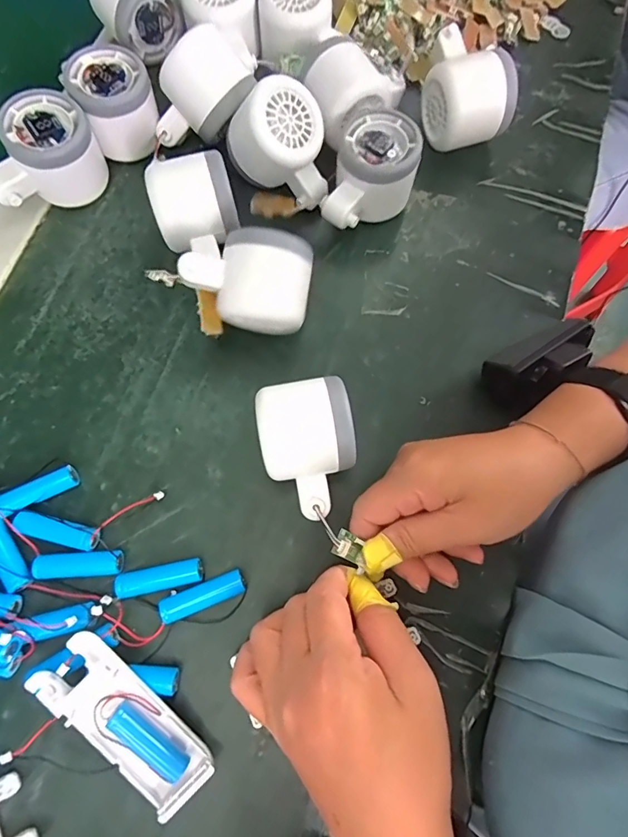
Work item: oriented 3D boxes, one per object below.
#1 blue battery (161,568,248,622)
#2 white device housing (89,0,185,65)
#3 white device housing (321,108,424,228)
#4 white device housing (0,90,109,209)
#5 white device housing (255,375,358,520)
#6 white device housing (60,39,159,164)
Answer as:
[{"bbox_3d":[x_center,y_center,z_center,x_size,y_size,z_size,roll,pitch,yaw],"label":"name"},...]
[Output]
[{"bbox_3d":[-0.068,0.108,0.273,0.049,0.018,0.015,-21,76,-8],"label":"blue battery"},{"bbox_3d":[-0.145,-0.337,0.364,0.059,0.056,0.045,-31,77,-10],"label":"white device housing"},{"bbox_3d":[0.044,-0.175,0.332,0.055,0.054,0.077,20,74,3],"label":"white device housing"},{"bbox_3d":[-0.201,-0.193,0.332,0.083,0.056,0.055,-29,77,-10],"label":"white device housing"},{"bbox_3d":[-0.003,0.020,0.280,0.056,0.053,0.078,-13,75,-6],"label":"white device housing"},{"bbox_3d":[-0.153,-0.241,0.348,0.054,0.056,0.058,-24,76,-9],"label":"white device housing"}]

